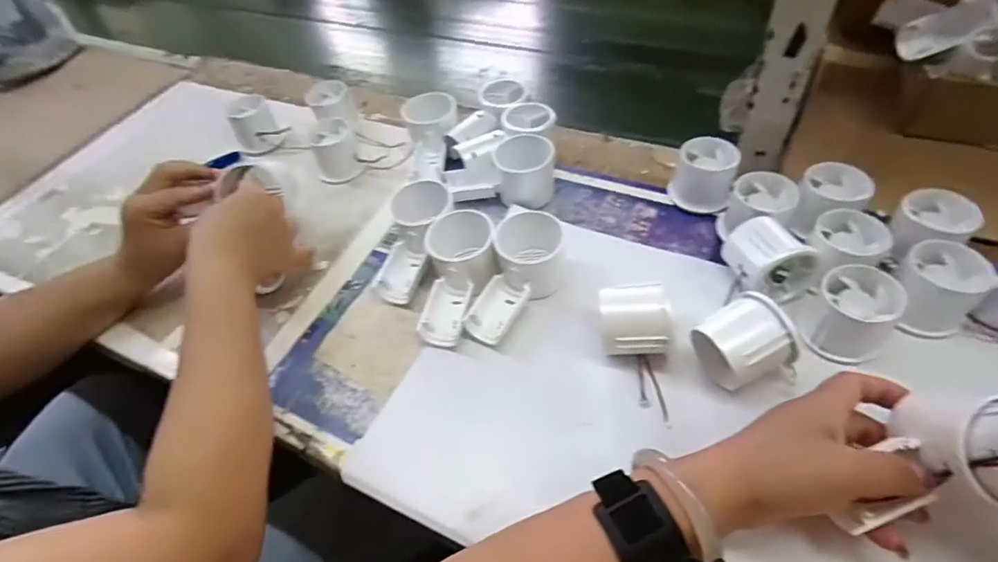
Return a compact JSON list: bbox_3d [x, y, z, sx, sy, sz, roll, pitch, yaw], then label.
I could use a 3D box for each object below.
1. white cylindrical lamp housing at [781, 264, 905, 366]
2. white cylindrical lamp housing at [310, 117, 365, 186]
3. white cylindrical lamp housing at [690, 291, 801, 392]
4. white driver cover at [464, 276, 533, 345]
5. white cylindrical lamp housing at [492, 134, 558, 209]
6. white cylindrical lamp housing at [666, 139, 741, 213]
[{"bbox_3d":[0.259,0.026,0.384,0.050,0.065,0.054,-3,50,3],"label":"white cylindrical lamp housing"},{"bbox_3d":[-0.185,-0.146,0.582,0.052,0.047,0.056,-22,51,-13],"label":"white cylindrical lamp housing"},{"bbox_3d":[0.171,0.044,0.368,0.051,0.056,0.060,-22,51,-12],"label":"white cylindrical lamp housing"},{"bbox_3d":[-0.001,0.027,0.429,0.036,0.028,0.054,22,55,22],"label":"white driver cover"},{"bbox_3d":[0.027,-0.110,0.513,0.059,0.054,0.059,-3,50,3],"label":"white cylindrical lamp housing"},{"bbox_3d":[0.194,-0.098,0.491,0.053,0.051,0.058,-3,50,3],"label":"white cylindrical lamp housing"}]

